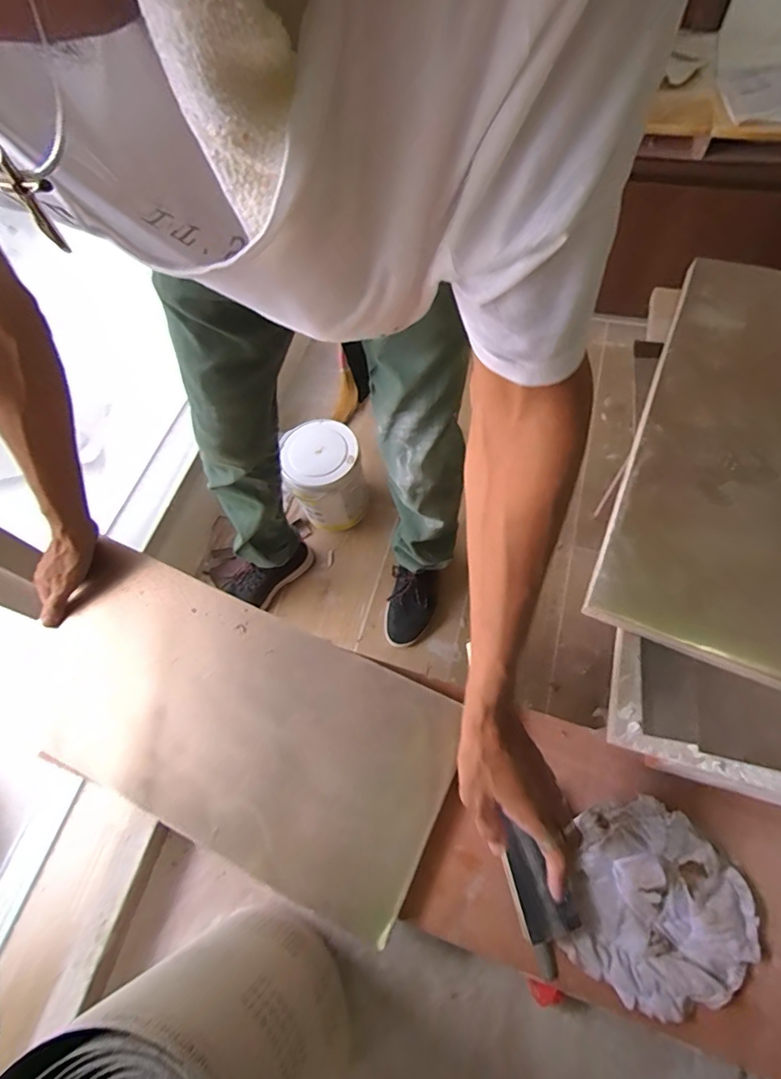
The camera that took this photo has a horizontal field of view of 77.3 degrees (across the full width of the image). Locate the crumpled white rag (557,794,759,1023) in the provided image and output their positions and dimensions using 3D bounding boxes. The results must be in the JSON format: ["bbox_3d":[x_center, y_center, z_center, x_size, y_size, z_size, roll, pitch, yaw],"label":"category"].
[{"bbox_3d":[0.259,0.350,0.467,0.168,0.027,0.168,13,66,6],"label":"crumpled white rag"}]

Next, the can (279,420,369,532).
[{"bbox_3d":[-0.147,-0.132,1.116,0.156,0.209,0.185,-27,64,-7],"label":"can"}]

